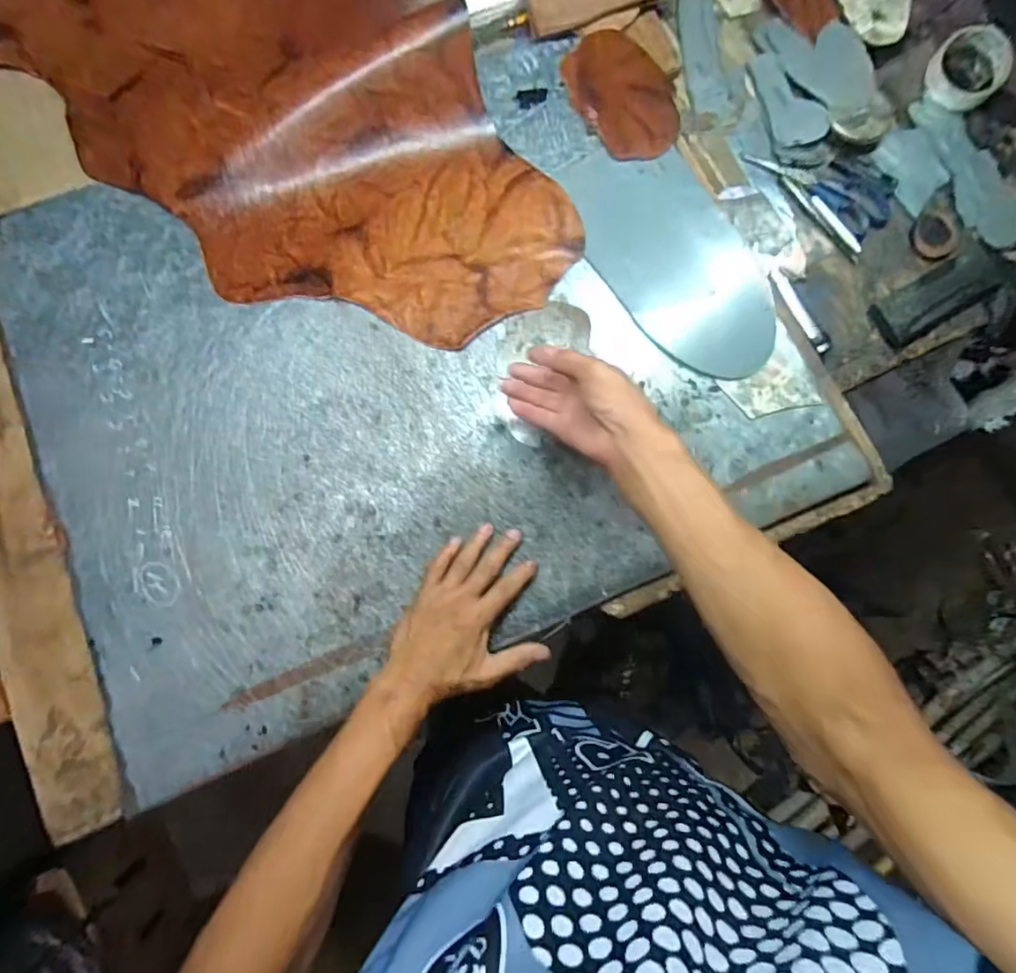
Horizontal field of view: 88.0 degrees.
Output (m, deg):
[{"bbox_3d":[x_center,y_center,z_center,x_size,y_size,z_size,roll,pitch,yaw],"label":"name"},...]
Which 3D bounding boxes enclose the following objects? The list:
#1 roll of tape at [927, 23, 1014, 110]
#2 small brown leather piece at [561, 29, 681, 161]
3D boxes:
[{"bbox_3d":[0.565,-0.515,0.645,0.085,0.033,0.094,43,83,4],"label":"roll of tape"},{"bbox_3d":[0.131,-0.449,0.603,0.102,0.018,0.167,-29,84,-6],"label":"small brown leather piece"}]

